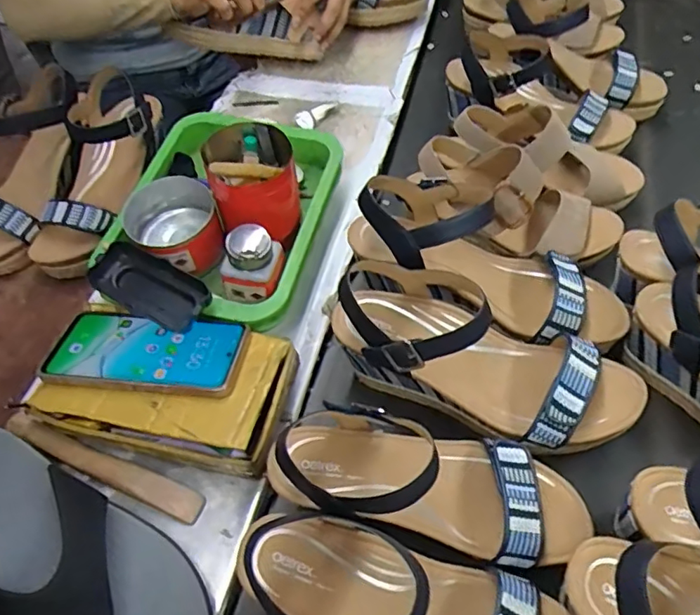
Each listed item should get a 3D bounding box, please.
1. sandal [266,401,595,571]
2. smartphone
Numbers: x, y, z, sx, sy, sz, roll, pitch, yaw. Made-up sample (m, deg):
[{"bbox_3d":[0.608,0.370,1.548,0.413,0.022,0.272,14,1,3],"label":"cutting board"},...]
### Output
[{"bbox_3d":[0.067,0.128,0.405,0.236,0.094,0.089,18,57,-7],"label":"sandal"},{"bbox_3d":[-0.173,0.037,0.470,0.163,0.015,0.073,5,56,6],"label":"smartphone"}]

